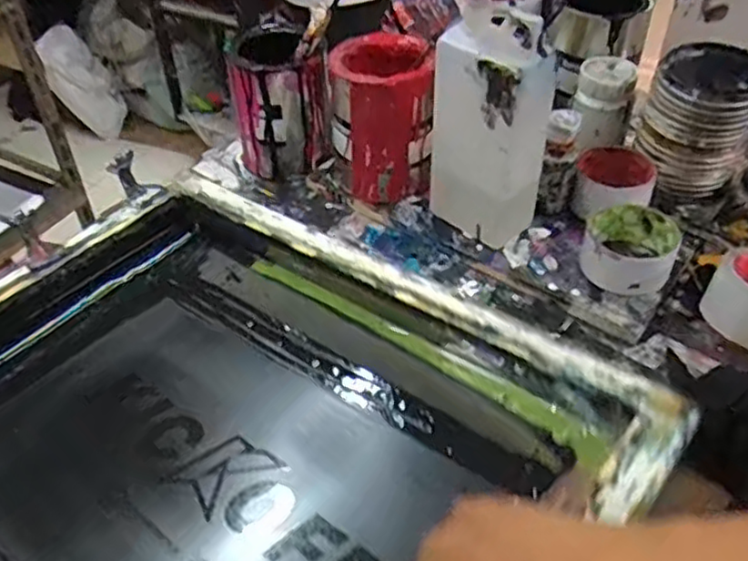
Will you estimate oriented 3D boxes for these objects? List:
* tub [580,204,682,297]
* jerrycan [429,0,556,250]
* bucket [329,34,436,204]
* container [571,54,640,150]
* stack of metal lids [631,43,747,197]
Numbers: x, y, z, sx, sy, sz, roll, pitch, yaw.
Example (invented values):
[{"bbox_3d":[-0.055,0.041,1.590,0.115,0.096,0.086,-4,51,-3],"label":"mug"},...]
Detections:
[{"bbox_3d":[0.240,-0.027,0.649,0.081,0.054,0.084,-2,43,1],"label":"tub"},{"bbox_3d":[0.109,-0.141,0.637,0.104,0.212,0.057,31,53,31],"label":"jerrycan"},{"bbox_3d":[0.008,-0.168,0.726,0.095,0.142,0.104,-2,43,1],"label":"bucket"},{"bbox_3d":[0.252,-0.193,0.756,0.060,0.080,0.073,12,45,16],"label":"container"},{"bbox_3d":[0.332,-0.164,0.702,0.105,0.125,0.096,25,50,26],"label":"stack of metal lids"}]

